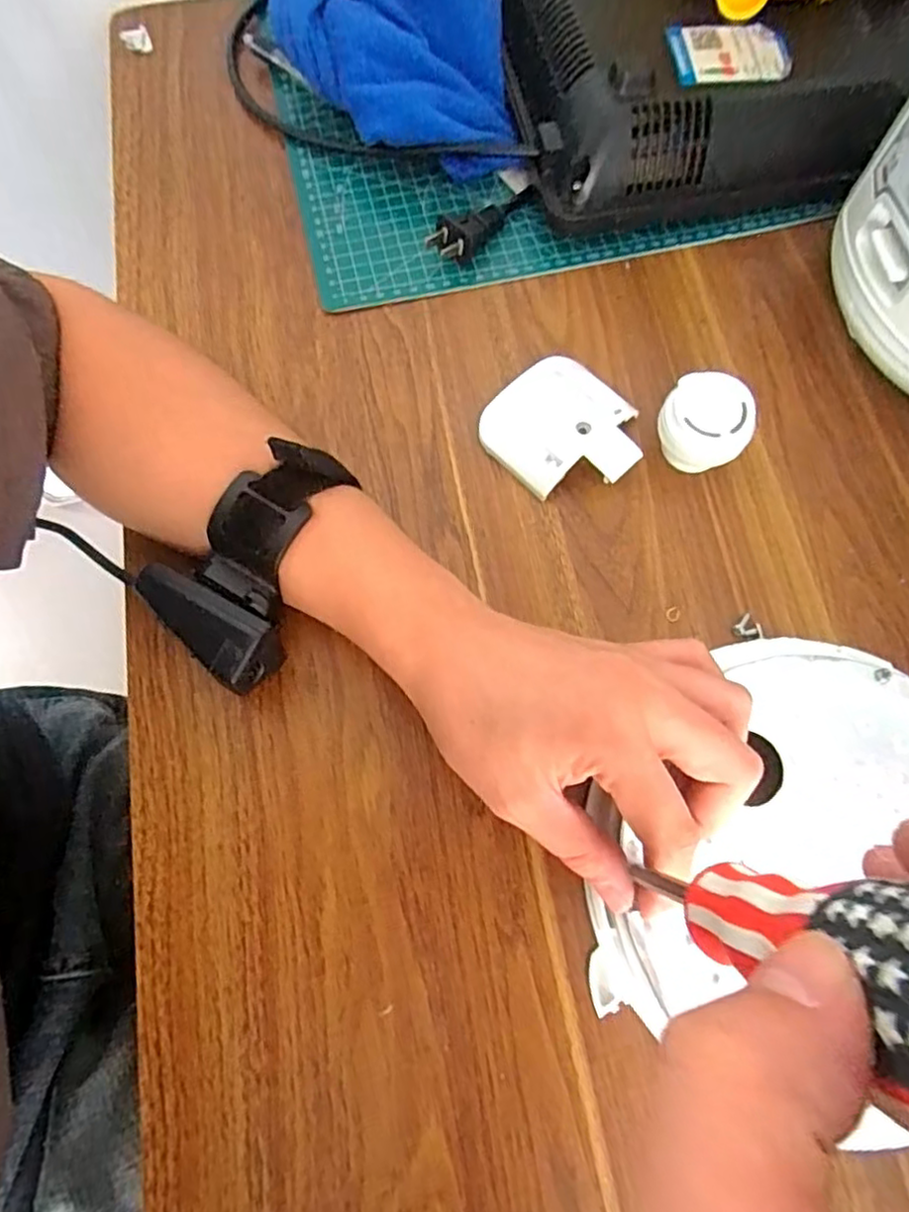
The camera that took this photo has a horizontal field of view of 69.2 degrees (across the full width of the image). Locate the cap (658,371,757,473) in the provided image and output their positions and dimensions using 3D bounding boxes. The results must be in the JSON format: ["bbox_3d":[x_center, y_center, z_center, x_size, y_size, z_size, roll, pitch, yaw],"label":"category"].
[{"bbox_3d":[0.127,-0.091,0.337,0.042,0.040,0.035,23,73,7],"label":"cap"}]

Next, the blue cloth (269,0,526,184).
[{"bbox_3d":[-0.043,-0.354,0.401,0.126,0.069,0.206,-15,73,-6],"label":"blue cloth"}]

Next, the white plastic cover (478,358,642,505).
[{"bbox_3d":[0.058,-0.092,0.348,0.072,0.019,0.077,-38,76,-12],"label":"white plastic cover"}]

